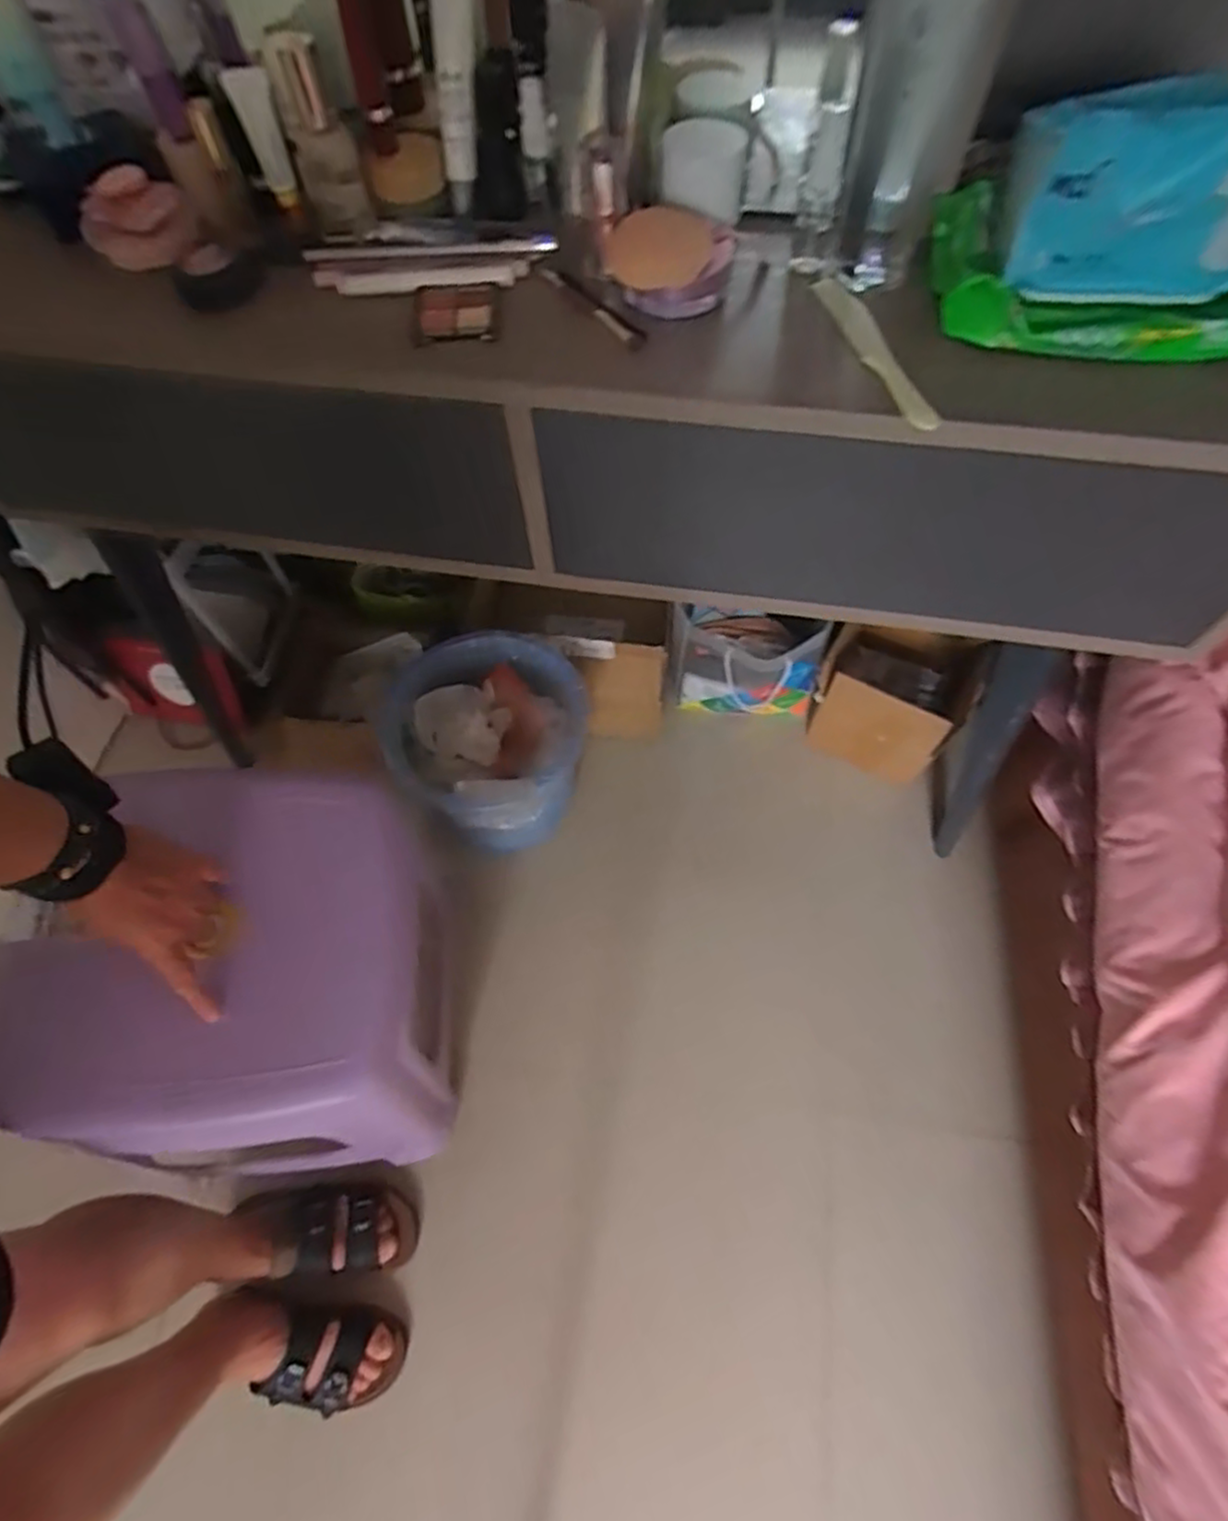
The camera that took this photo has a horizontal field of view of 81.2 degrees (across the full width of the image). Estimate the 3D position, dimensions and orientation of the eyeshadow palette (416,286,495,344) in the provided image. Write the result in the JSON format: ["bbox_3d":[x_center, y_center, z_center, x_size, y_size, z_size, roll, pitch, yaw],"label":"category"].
[{"bbox_3d":[-0.112,-0.319,0.506,0.054,0.012,0.060,-6,62,-2],"label":"eyeshadow palette"}]

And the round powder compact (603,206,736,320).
[{"bbox_3d":[0.038,-0.345,0.495,0.087,0.047,0.059,4,62,3],"label":"round powder compact"}]

